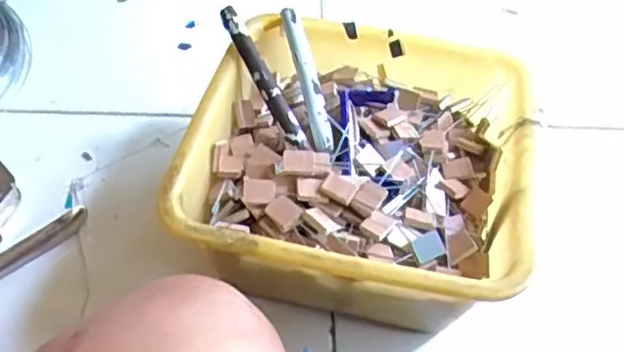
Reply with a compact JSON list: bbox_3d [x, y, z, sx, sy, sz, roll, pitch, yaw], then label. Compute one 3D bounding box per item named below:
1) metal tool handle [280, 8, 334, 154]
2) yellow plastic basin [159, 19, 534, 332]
[{"bbox_3d":[-0.003,-0.085,0.588,0.018,0.022,0.140,-11,72,-13],"label":"metal tool handle"},{"bbox_3d":[0.038,0.004,0.577,0.260,0.129,0.260,11,50,6],"label":"yellow plastic basin"}]

